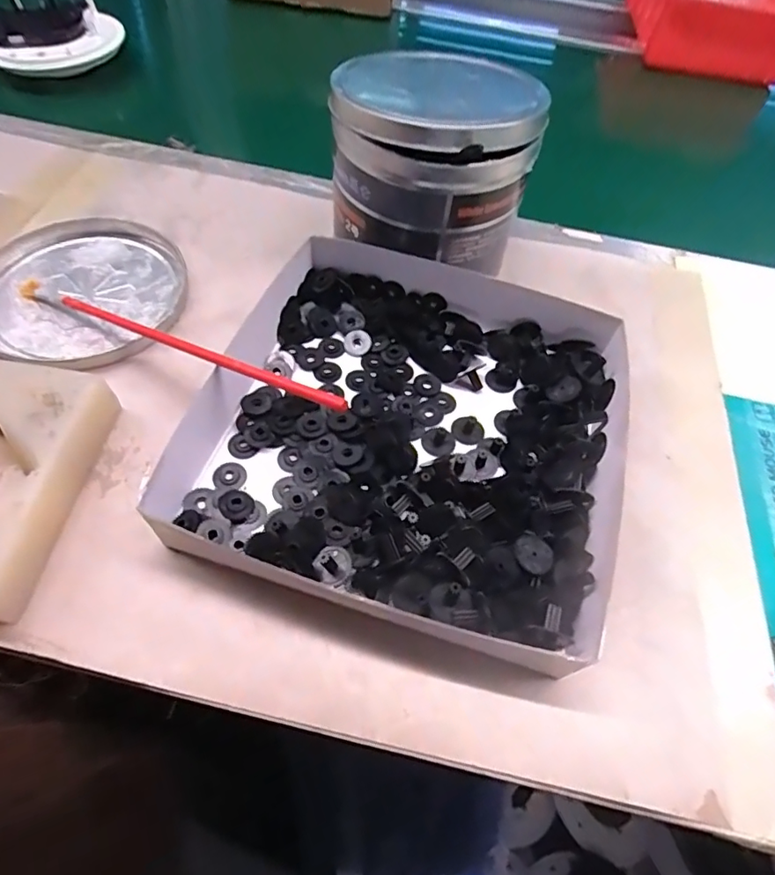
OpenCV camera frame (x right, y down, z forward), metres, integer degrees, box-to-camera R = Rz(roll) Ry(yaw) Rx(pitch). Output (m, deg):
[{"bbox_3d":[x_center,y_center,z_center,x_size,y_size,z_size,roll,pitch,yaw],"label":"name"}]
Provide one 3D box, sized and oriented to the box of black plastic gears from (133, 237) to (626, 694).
[{"bbox_3d":[0.017,-0.011,0.286,0.230,0.032,0.220,15,58,4],"label":"box of black plastic gears"}]

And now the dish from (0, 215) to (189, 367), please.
[{"bbox_3d":[-0.200,-0.099,0.334,0.130,0.010,0.137,2,58,-4],"label":"dish"}]

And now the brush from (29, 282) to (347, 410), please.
[{"bbox_3d":[-0.129,-0.056,0.281,0.255,0.010,0.008,21,58,25],"label":"brush"}]

